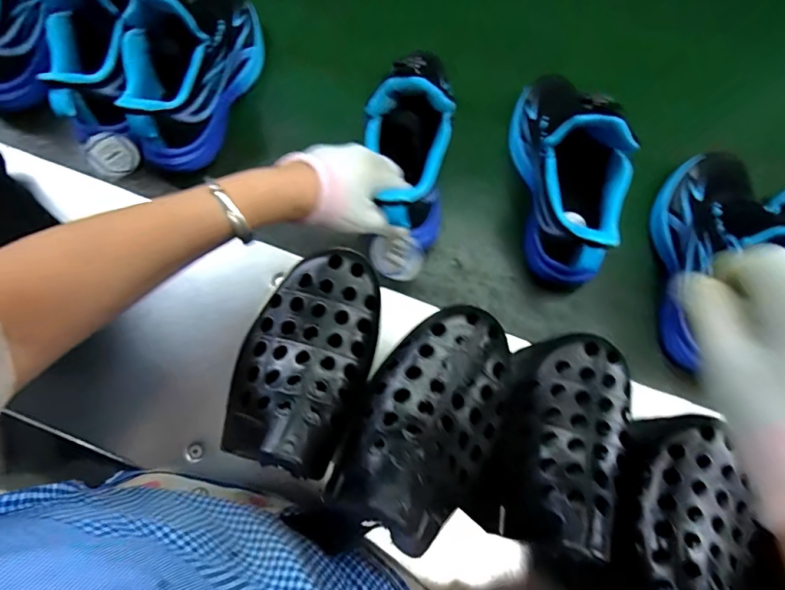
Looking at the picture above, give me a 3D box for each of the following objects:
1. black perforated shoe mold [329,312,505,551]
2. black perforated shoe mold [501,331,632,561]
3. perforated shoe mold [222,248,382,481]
[{"bbox_3d":[0.028,0.065,0.262,0.085,0.060,0.131,22,77,5],"label":"black perforated shoe mold"},{"bbox_3d":[0.118,0.095,0.313,0.084,0.054,0.147,19,77,4],"label":"black perforated shoe mold"},{"bbox_3d":[-0.055,0.032,0.283,0.087,0.050,0.138,14,76,3],"label":"perforated shoe mold"}]

